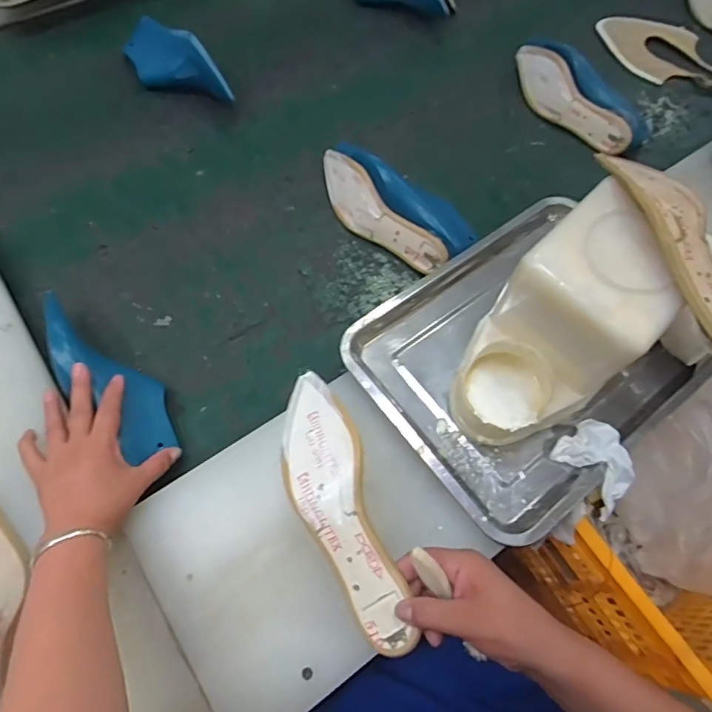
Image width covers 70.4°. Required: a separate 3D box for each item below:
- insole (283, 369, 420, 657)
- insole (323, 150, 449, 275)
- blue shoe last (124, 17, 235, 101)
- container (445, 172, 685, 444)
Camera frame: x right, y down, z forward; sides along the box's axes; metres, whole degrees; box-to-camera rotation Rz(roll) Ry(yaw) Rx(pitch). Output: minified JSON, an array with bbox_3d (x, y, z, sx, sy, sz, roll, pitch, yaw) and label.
[{"bbox_3d":[-0.016,0.126,0.434,0.071,0.036,0.244,-18,68,-11],"label":"insole"},{"bbox_3d":[0.029,-0.201,0.703,0.249,0.076,0.052,43,35,10],"label":"insole"},{"bbox_3d":[-0.273,-0.445,0.782,0.211,0.071,0.060,31,68,10],"label":"blue shoe last"},{"bbox_3d":[0.197,-0.021,0.496,0.139,0.183,0.216,37,69,13],"label":"container"}]

